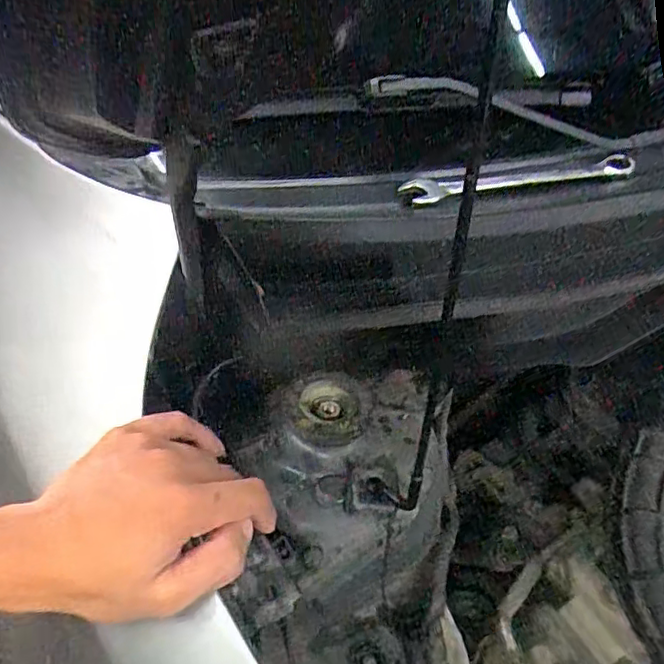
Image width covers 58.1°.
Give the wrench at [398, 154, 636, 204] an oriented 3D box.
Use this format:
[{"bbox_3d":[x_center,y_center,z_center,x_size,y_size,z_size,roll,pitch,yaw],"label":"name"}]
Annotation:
[{"bbox_3d":[0.154,-0.122,0.480,0.198,0.017,0.025,-6,48,-11],"label":"wrench"}]

